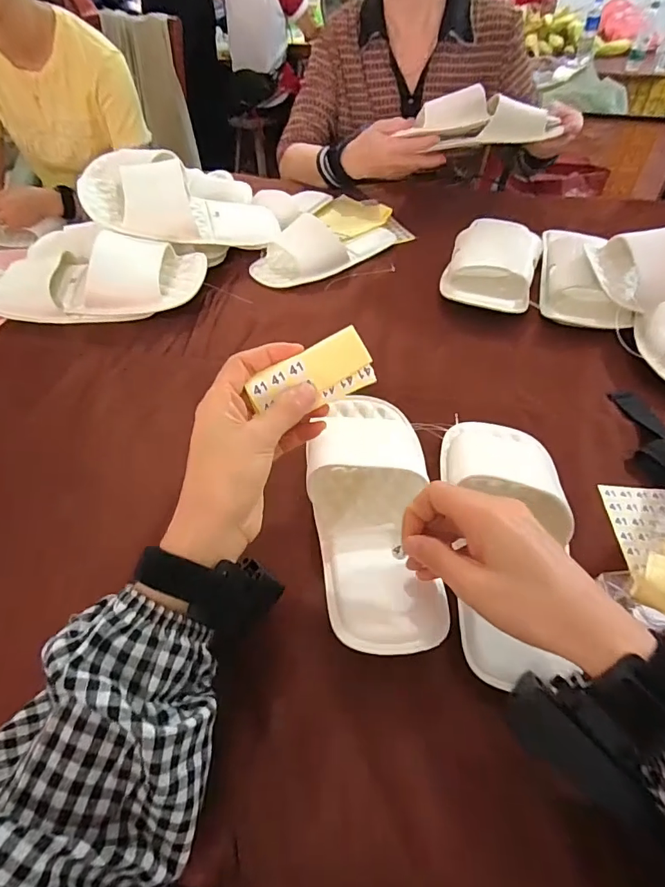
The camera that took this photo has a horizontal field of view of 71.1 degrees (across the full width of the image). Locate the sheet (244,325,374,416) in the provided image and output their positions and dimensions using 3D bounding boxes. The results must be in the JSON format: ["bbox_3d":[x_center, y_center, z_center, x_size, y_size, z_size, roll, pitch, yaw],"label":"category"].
[{"bbox_3d":[-0.014,-0.044,0.320,0.083,0.004,0.040,-28,94,-1],"label":"sheet"}]

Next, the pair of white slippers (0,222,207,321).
[{"bbox_3d":[-0.314,-0.218,0.593,0.293,0.081,0.110,-4,49,-3],"label":"pair of white slippers"}]

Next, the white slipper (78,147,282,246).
[{"bbox_3d":[-0.199,-0.331,0.642,0.259,0.085,0.123,5,44,-28],"label":"white slipper"}]

